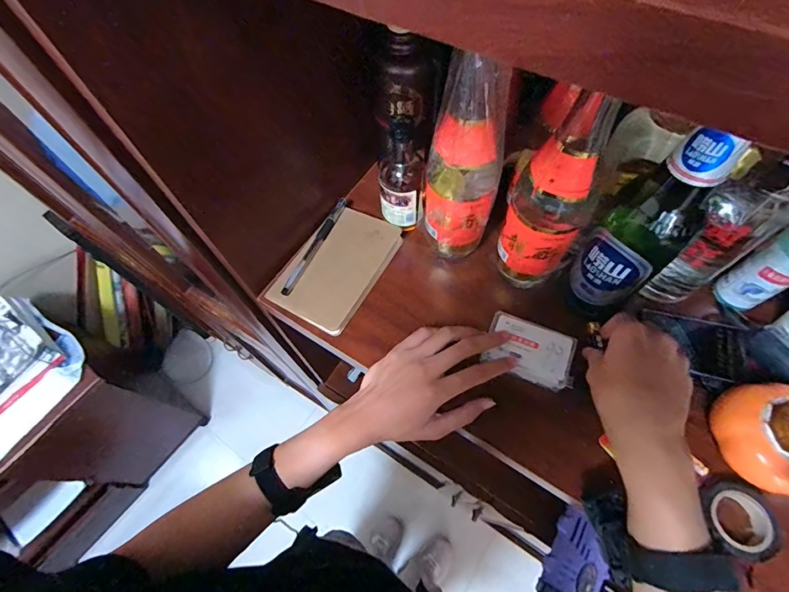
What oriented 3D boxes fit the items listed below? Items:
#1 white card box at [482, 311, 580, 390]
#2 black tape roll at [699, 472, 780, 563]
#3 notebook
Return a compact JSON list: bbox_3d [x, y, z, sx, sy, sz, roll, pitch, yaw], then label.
[{"bbox_3d":[0.140,0.056,0.399,0.089,0.022,0.056,17,65,12],"label":"white card box"},{"bbox_3d":[0.292,0.187,0.332,0.049,0.020,0.062,1,62,4],"label":"black tape roll"},{"bbox_3d":[-0.067,-0.037,0.468,0.100,0.019,0.153,29,68,17],"label":"notebook"}]

